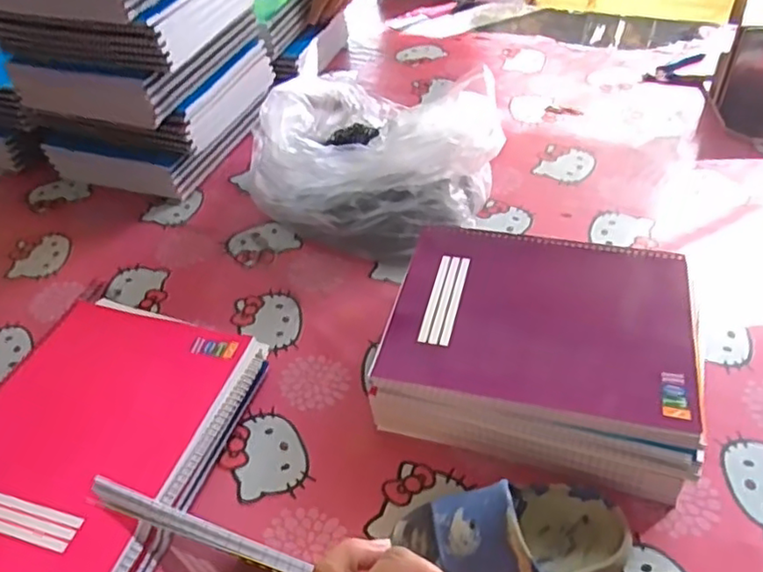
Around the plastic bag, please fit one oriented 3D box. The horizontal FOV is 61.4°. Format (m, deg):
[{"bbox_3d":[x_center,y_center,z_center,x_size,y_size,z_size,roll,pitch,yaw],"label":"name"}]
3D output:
[{"bbox_3d":[-0.004,-0.155,0.764,0.250,0.137,0.208,14,46,20],"label":"plastic bag"}]

